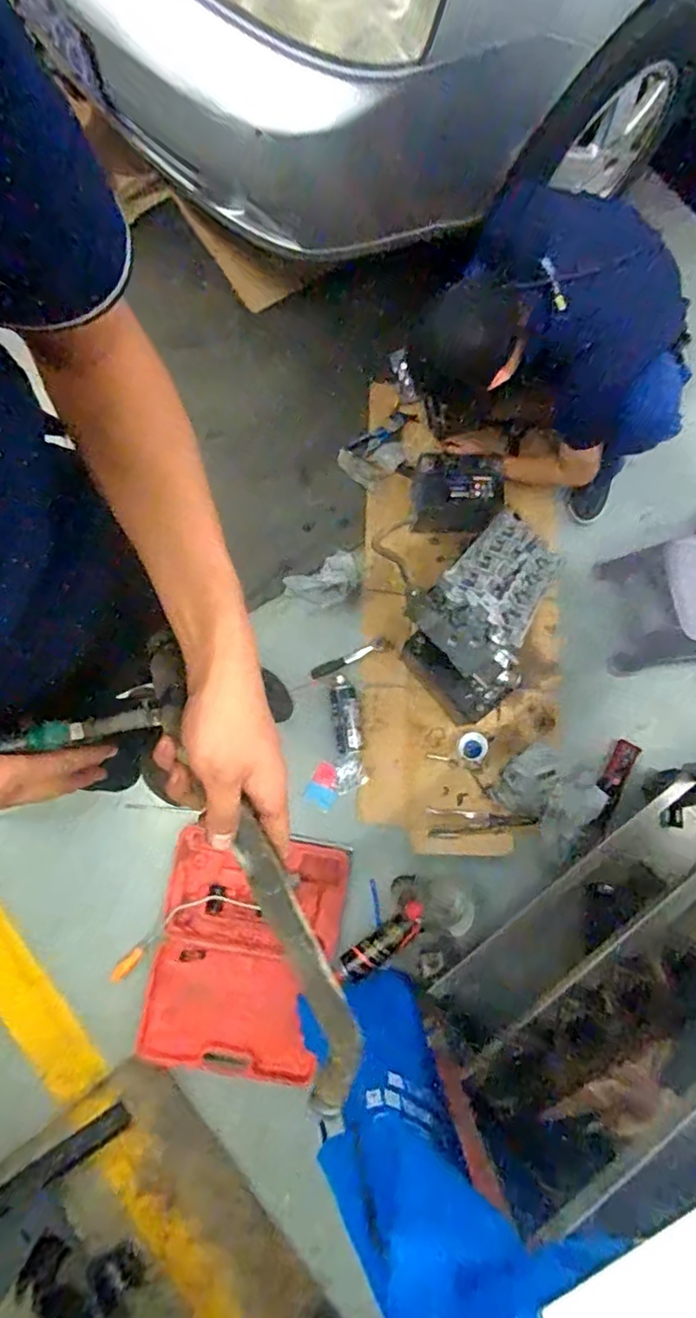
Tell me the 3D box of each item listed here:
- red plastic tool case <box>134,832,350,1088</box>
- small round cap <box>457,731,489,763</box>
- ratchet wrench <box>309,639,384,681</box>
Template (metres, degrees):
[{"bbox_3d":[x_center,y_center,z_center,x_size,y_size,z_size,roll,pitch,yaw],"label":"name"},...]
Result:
[{"bbox_3d":[-0.229,0.659,1.317,0.389,0.041,0.487,9,81,0],"label":"red plastic tool case"},{"bbox_3d":[0.303,0.211,1.444,0.072,0.012,0.069,0,81,-2],"label":"small round cap"},{"bbox_3d":[-0.001,0.000,1.469,0.195,0.028,0.031,-26,80,-4],"label":"ratchet wrench"}]

